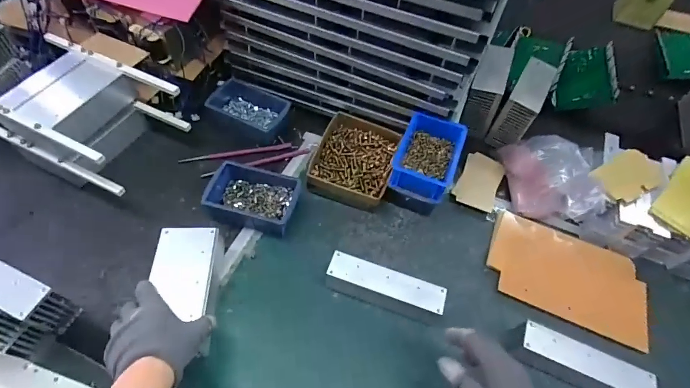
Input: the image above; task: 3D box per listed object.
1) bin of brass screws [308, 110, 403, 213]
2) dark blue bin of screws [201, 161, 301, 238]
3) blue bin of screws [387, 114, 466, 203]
[{"bbox_3d":[0.018,-0.064,0.711,0.143,0.042,0.180,17,54,8],"label":"bin of brass screws"},{"bbox_3d":[-0.150,0.005,0.632,0.146,0.050,0.110,13,54,5],"label":"dark blue bin of screws"},{"bbox_3d":[0.142,-0.065,0.645,0.100,0.056,0.147,21,57,10],"label":"blue bin of screws"}]

